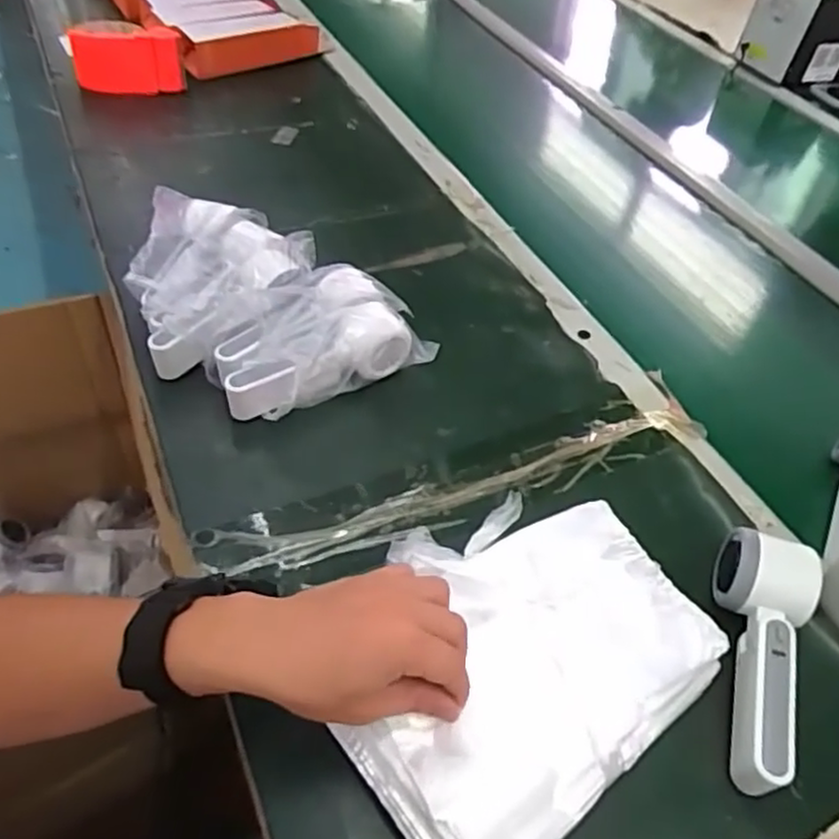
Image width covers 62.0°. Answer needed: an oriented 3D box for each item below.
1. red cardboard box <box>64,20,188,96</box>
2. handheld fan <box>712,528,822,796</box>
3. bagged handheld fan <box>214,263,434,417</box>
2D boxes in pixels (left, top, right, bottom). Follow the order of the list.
[{"bbox_3d":[-0.402,-0.493,0.958,0.147,0.076,0.058,2,48,-4],"label":"red cardboard box"},{"bbox_3d":[0.221,0.153,0.457,0.056,0.058,0.158,19,49,10],"label":"handheld fan"},{"bbox_3d":[-0.090,-0.072,0.619,0.188,0.073,0.116,-27,56,-27],"label":"bagged handheld fan"}]

